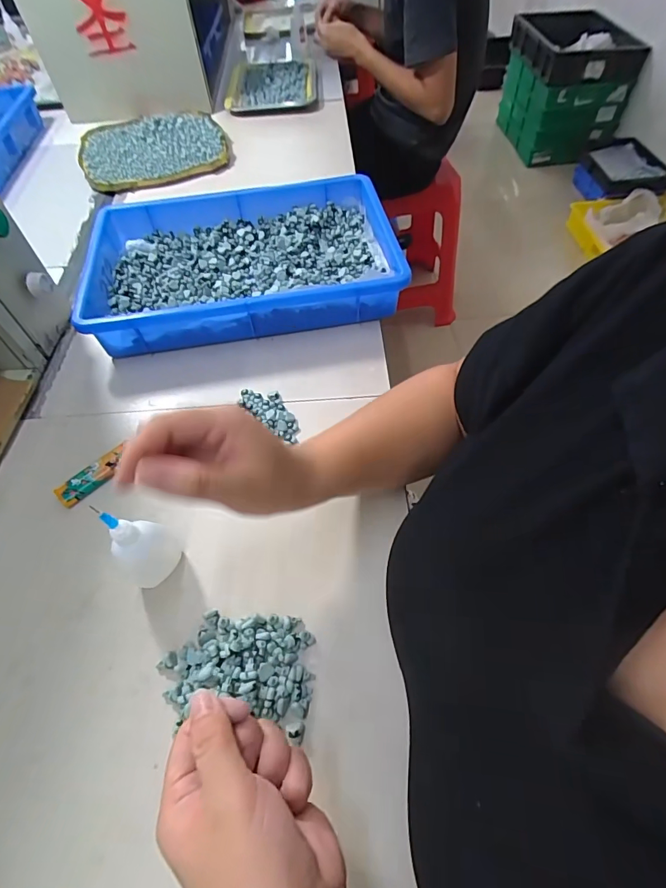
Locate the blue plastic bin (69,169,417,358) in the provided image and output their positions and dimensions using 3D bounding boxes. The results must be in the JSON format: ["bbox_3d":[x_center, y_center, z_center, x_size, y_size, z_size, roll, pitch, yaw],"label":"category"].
[{"bbox_3d":[-0.111,-0.229,0.550,0.353,0.063,0.238,-9,55,-3],"label":"blue plastic bin"}]

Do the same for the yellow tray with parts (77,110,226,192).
[{"bbox_3d":[-0.331,-0.547,0.798,0.247,0.020,0.261,-20,56,-10],"label":"yellow tray with parts"}]

